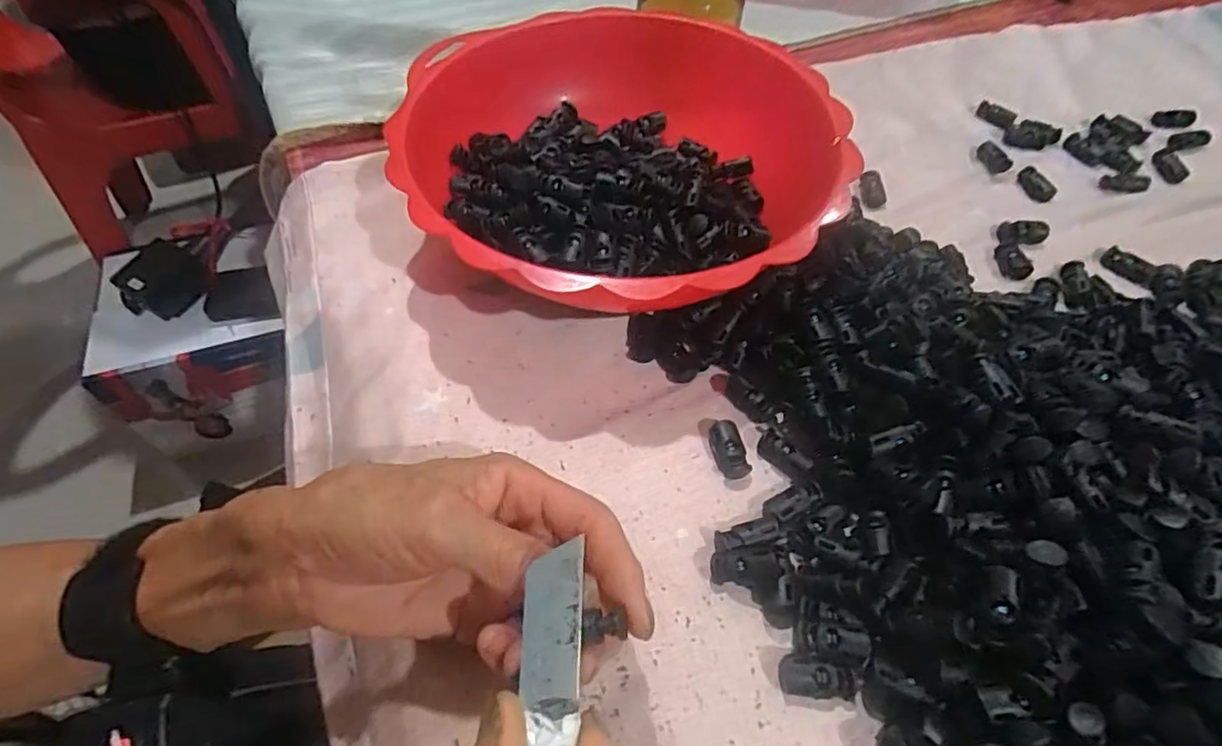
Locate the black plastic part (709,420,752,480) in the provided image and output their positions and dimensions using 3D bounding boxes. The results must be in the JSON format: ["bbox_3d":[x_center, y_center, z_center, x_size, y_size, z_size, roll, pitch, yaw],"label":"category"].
[{"bbox_3d":[0.057,0.037,0.288,0.014,0.011,0.027,-15,57,-12],"label":"black plastic part"}]

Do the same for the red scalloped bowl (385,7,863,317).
[{"bbox_3d":[0.002,-0.116,0.355,0.231,0.071,0.223,1,55,-1],"label":"red scalloped bowl"}]

